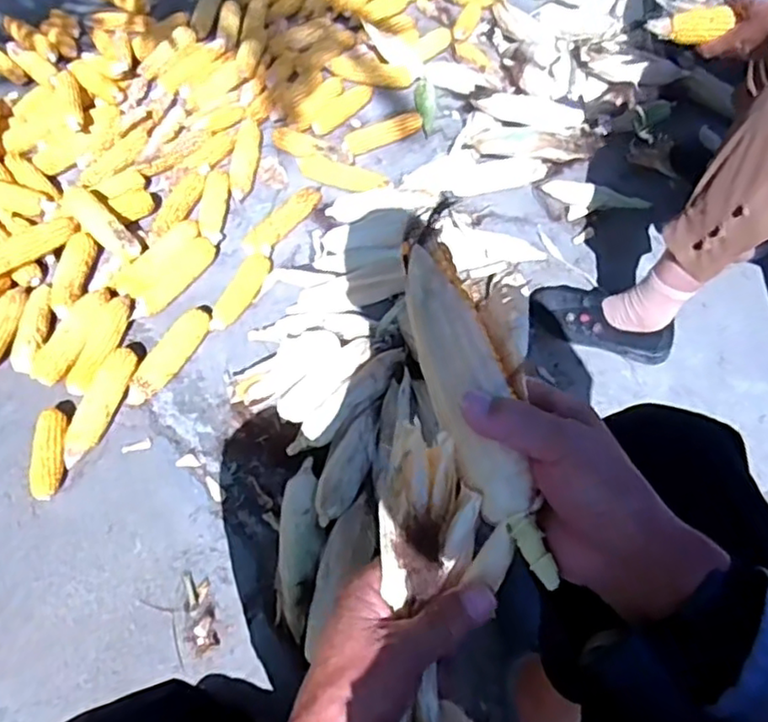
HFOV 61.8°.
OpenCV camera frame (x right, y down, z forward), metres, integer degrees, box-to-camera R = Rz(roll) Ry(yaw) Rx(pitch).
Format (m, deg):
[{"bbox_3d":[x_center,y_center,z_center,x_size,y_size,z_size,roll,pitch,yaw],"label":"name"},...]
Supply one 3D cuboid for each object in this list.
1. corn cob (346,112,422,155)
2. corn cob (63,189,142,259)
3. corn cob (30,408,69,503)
[{"bbox_3d":[0.001,-0.508,1.435,0.200,0.040,0.050,-30,64,-21],"label":"corn cob"},{"bbox_3d":[-0.529,-0.255,1.202,0.203,0.054,0.055,40,63,20],"label":"corn cob"},{"bbox_3d":[-0.505,0.140,0.971,0.045,0.035,0.143,-6,57,-8],"label":"corn cob"}]

